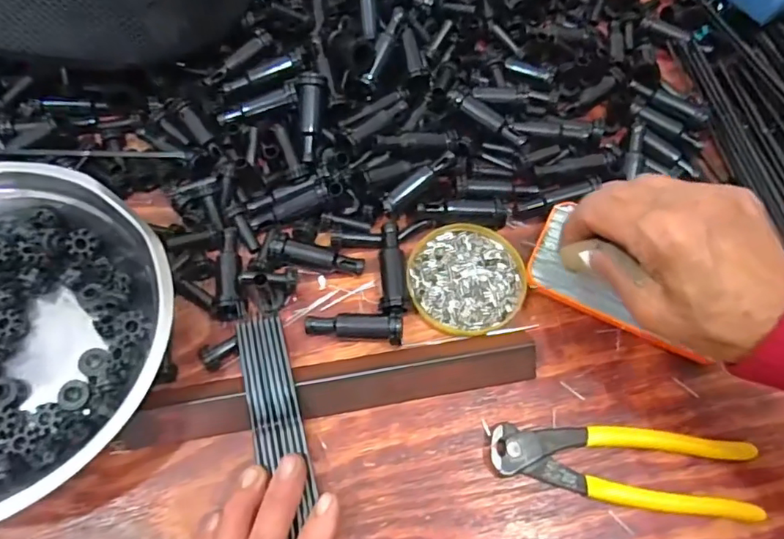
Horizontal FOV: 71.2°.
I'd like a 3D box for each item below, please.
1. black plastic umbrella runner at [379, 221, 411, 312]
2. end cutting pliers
[{"bbox_3d":[0.001,-0.001,0.389,0.021,0.017,0.071,0,66,-2],"label":"black plastic umbrella runner"},{"bbox_3d":[0.145,0.123,0.343,0.165,0.014,0.047,7,66,1],"label":"end cutting pliers"}]

